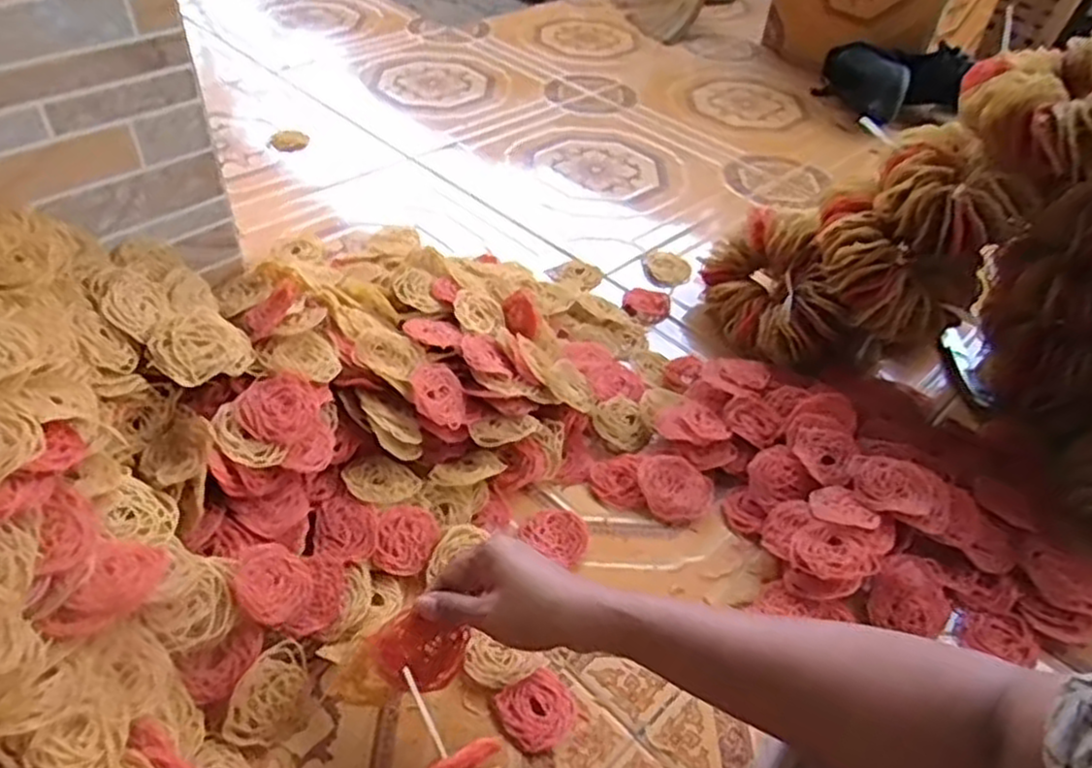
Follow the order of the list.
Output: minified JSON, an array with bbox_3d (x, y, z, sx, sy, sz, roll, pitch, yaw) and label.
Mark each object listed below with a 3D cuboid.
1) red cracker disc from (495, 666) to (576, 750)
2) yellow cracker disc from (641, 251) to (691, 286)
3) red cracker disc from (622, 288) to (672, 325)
[{"bbox_3d":[-0.006,0.235,0.553,0.052,0.011,0.048,3,44,-2],"label":"red cracker disc"},{"bbox_3d":[0.153,-0.147,0.974,0.062,0.011,0.062,11,44,6],"label":"yellow cracker disc"},{"bbox_3d":[0.121,-0.094,0.916,0.057,0.004,0.069,5,44,1],"label":"red cracker disc"}]

